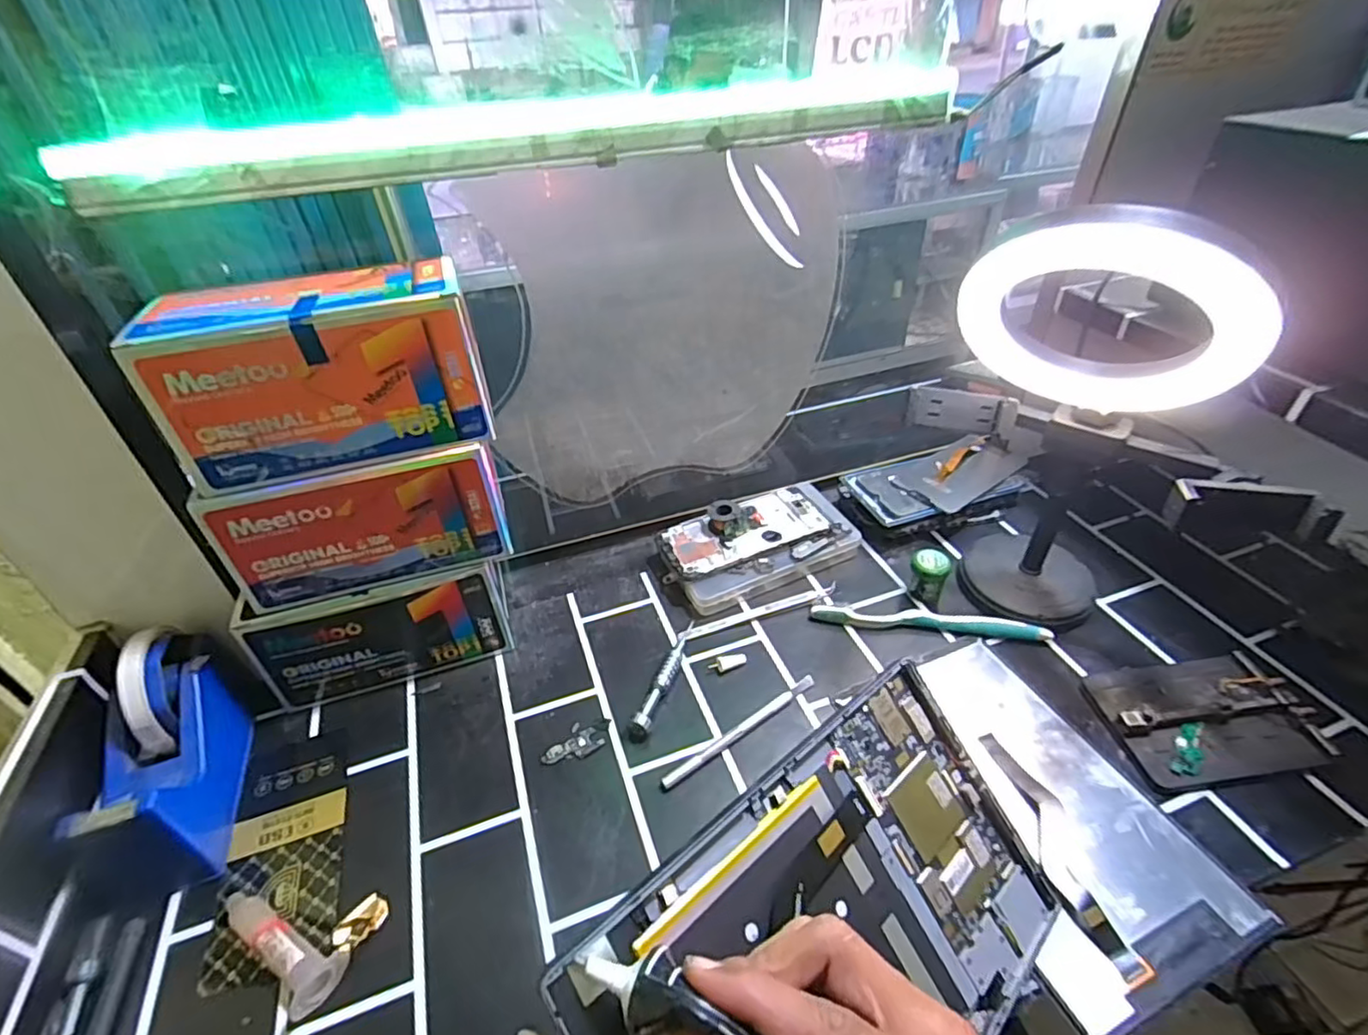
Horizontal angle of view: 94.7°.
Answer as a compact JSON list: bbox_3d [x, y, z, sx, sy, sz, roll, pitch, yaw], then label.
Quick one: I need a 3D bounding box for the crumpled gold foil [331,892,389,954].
[{"bbox_3d":[-0.188,0.236,0.368,0.019,0.009,0.030,20,44,26],"label":"crumpled gold foil"}]

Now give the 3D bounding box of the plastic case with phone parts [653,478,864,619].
[{"bbox_3d":[0.068,0.018,0.584,0.176,0.039,0.090,-17,41,-17],"label":"plastic case with phone parts"}]

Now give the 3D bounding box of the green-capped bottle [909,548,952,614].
[{"bbox_3d":[0.209,0.053,0.541,0.032,0.046,0.029,14,42,21],"label":"green-capped bottle"}]

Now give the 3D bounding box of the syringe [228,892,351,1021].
[{"bbox_3d":[-0.230,0.239,0.355,0.088,0.018,0.031,18,44,24],"label":"syringe"}]

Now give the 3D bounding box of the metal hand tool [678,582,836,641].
[{"bbox_3d":[0.066,0.081,0.543,0.143,0.007,0.012,-15,40,-14],"label":"metal hand tool"}]

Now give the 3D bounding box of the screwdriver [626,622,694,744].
[{"bbox_3d":[-0.014,0.121,0.491,0.015,0.014,0.114,14,42,20],"label":"screwdriver"}]

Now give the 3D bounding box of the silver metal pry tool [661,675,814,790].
[{"bbox_3d":[0.042,0.153,0.457,0.138,0.008,0.010,-27,45,-27],"label":"silver metal pry tool"}]

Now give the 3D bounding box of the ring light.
[{"bbox_3d":[0.242,-0.112,0.365,0.152,0.156,0.028,25,81,44],"label":"ring light"}]

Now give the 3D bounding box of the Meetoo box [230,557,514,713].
[{"bbox_3d":[-0.232,0.080,0.497,0.177,0.094,0.060,-14,40,-13],"label":"Meetoo box"}]

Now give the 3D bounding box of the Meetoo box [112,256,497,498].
[{"bbox_3d":[-0.219,-0.092,0.395,0.178,0.098,0.072,-14,40,-13],"label":"Meetoo box"}]

